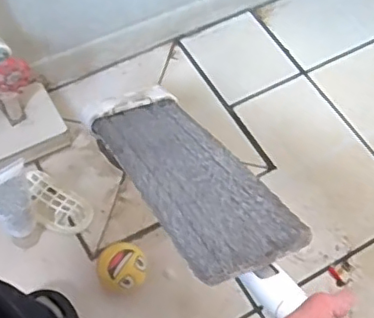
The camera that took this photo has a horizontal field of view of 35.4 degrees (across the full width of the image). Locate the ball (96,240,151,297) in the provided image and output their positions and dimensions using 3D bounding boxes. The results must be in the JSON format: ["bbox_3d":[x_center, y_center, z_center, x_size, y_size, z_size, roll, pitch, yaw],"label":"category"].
[{"bbox_3d":[-0.083,0.144,0.776,0.061,0.061,0.068,27,62,13],"label":"ball"}]

